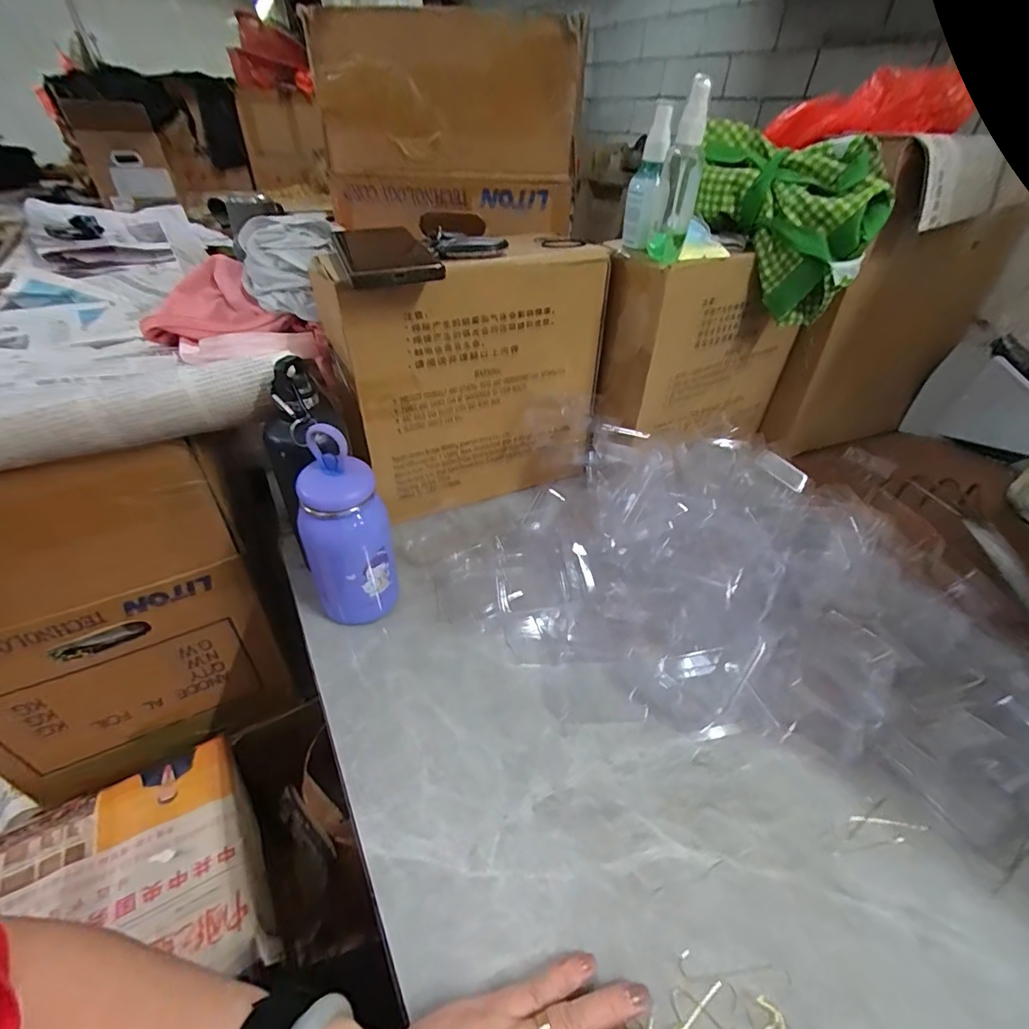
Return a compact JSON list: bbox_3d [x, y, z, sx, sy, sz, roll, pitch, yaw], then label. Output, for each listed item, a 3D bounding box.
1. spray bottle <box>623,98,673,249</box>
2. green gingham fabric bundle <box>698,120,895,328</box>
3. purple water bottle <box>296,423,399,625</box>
[{"bbox_3d":[0.127,-0.322,0.474,0.030,0.113,0.027,11,40,8],"label":"spray bottle"},{"bbox_3d":[0.275,-0.303,0.518,0.184,0.152,0.093,15,41,14],"label":"green gingham fabric bundle"},{"bbox_3d":[-0.144,0.021,0.420,0.070,0.179,0.059,-18,44,-24],"label":"purple water bottle"}]

